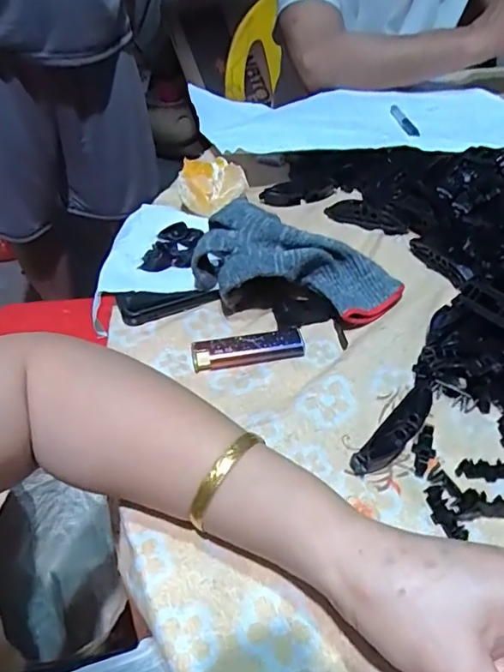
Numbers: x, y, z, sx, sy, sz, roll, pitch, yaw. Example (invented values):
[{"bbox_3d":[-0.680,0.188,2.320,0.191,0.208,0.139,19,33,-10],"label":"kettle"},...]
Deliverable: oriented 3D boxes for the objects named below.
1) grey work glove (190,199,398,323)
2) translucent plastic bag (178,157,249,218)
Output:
[{"bbox_3d":[0.036,-0.049,0.406,0.160,0.060,0.076,17,45,-4],"label":"grey work glove"},{"bbox_3d":[-0.038,-0.142,0.506,0.063,0.040,0.060,-2,43,-2],"label":"translucent plastic bag"}]

